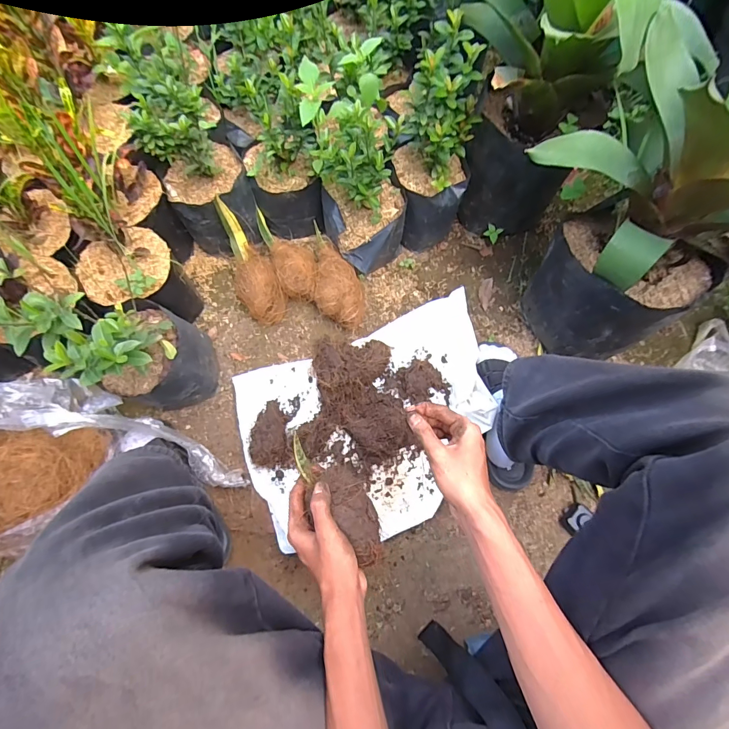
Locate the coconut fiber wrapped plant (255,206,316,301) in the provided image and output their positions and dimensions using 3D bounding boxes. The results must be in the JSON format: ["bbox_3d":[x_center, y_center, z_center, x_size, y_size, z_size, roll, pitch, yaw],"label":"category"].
[{"bbox_3d":[-0.147,-0.218,0.795,0.082,0.068,0.196,-21,74,-9],"label":"coconut fiber wrapped plant"}]

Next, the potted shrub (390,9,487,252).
[{"bbox_3d":[0.125,-0.364,0.720,0.145,0.343,0.152,16,72,3],"label":"potted shrub"}]

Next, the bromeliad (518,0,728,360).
[{"bbox_3d":[0.454,-0.242,0.620,0.346,0.483,0.355,-37,77,-13],"label":"bromeliad"}]

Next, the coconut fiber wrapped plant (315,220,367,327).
[{"bbox_3d":[-0.059,-0.174,0.773,0.101,0.087,0.217,-18,86,-8],"label":"coconut fiber wrapped plant"}]

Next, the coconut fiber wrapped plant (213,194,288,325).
[{"bbox_3d":[-0.221,-0.187,0.748,0.082,0.088,0.231,-23,98,-9],"label":"coconut fiber wrapped plant"}]

